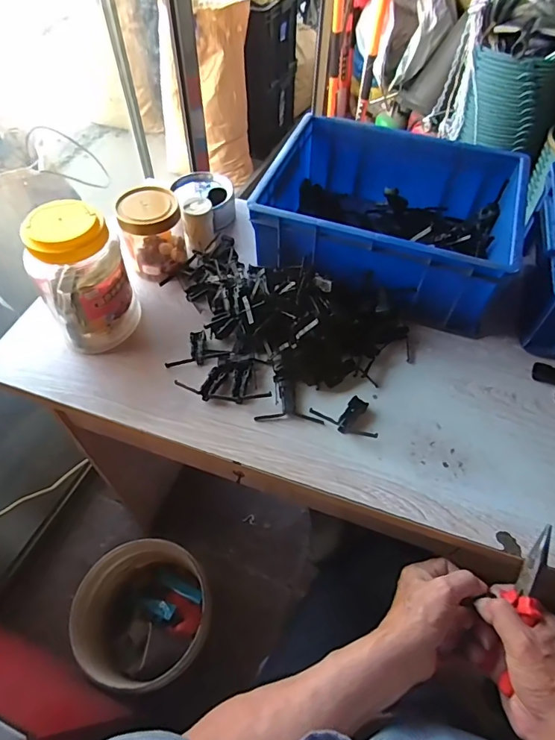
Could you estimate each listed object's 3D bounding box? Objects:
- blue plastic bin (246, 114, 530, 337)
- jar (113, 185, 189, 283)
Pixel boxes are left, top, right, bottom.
[{"bbox_3d":[0.160,-0.225,0.662,0.331,0.131,0.262,17,57,10],"label":"blue plastic bin"},{"bbox_3d":[-0.176,-0.193,0.641,0.082,0.110,0.078,1,55,-1],"label":"jar"}]

